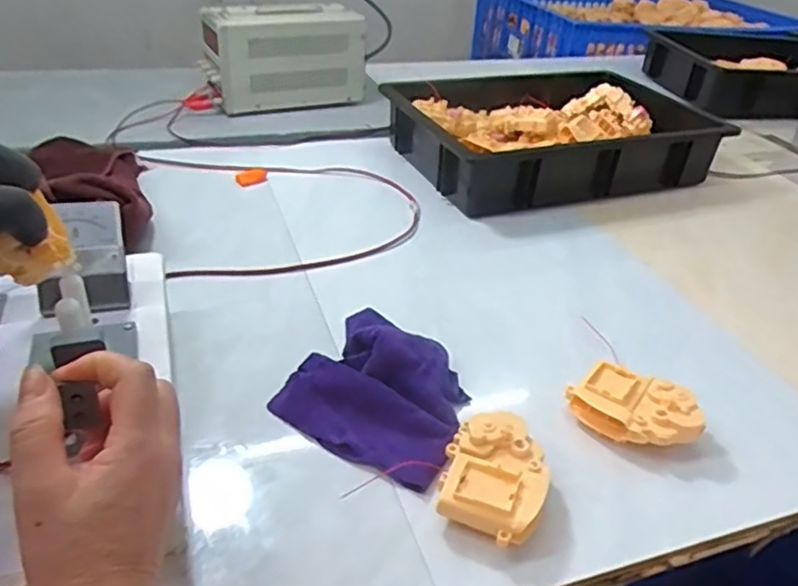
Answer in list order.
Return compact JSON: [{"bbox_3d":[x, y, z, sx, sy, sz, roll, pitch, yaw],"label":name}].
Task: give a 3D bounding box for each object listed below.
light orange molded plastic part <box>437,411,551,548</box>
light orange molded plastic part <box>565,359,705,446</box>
[{"bbox_3d":[0.069,0.129,0.458,0.071,0.036,0.092,19,36,20],"label":"light orange molded plastic part"},{"bbox_3d":[0.191,0.095,0.525,0.097,0.035,0.058,25,39,27],"label":"light orange molded plastic part"}]

